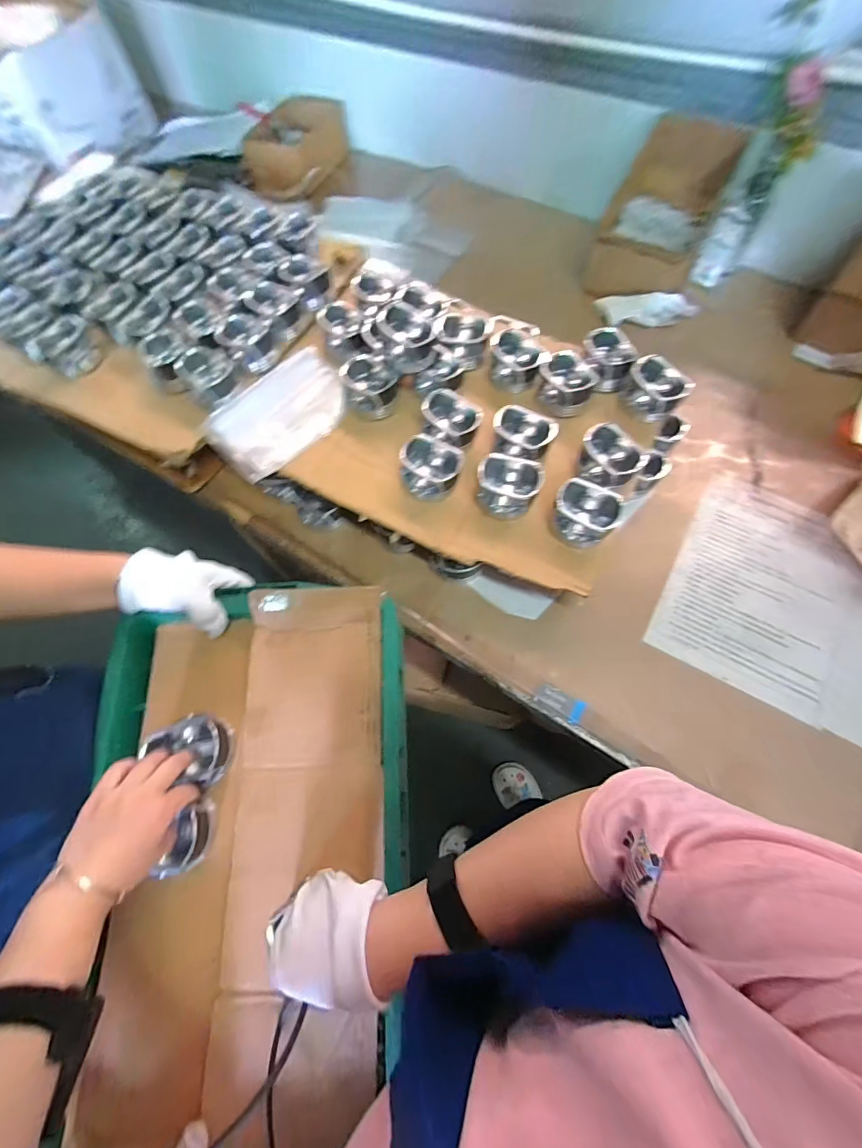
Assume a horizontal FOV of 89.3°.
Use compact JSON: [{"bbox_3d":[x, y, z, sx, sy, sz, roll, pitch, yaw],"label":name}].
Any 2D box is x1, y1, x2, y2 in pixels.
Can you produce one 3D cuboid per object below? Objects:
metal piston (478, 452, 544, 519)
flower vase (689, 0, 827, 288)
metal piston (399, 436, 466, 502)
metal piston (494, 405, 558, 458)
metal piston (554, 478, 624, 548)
[{"bbox_3d":[0.099,-0.109,0.547,0.080,0.045,0.064,3,66,4],"label":"metal piston"},{"bbox_3d":[0.479,-0.599,0.621,0.103,0.341,0.104,31,71,15],"label":"flower vase"},{"bbox_3d":[0.003,-0.136,0.562,0.081,0.047,0.070,7,67,6],"label":"metal piston"},{"bbox_3d":[0.122,-0.179,0.577,0.080,0.044,0.064,26,70,14],"label":"metal piston"},{"bbox_3d":[0.181,-0.068,0.519,0.074,0.045,0.069,-1,66,3],"label":"metal piston"}]

